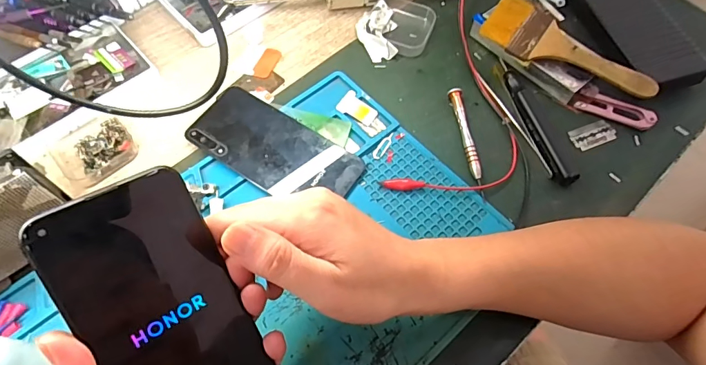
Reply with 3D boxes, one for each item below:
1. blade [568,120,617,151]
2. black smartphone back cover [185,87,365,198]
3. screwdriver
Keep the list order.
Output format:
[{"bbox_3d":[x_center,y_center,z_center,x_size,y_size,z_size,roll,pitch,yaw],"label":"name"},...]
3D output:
[{"bbox_3d":[0.221,-0.044,0.393,0.039,0.004,0.023,-21,60,-5],"label":"blade"},{"bbox_3d":[-0.070,-0.030,0.382,0.155,0.005,0.071,29,66,13],"label":"black smartphone back cover"},{"bbox_3d":[0.105,-0.038,0.385,0.011,0.010,0.113,-6,64,-4],"label":"screwdriver"}]

